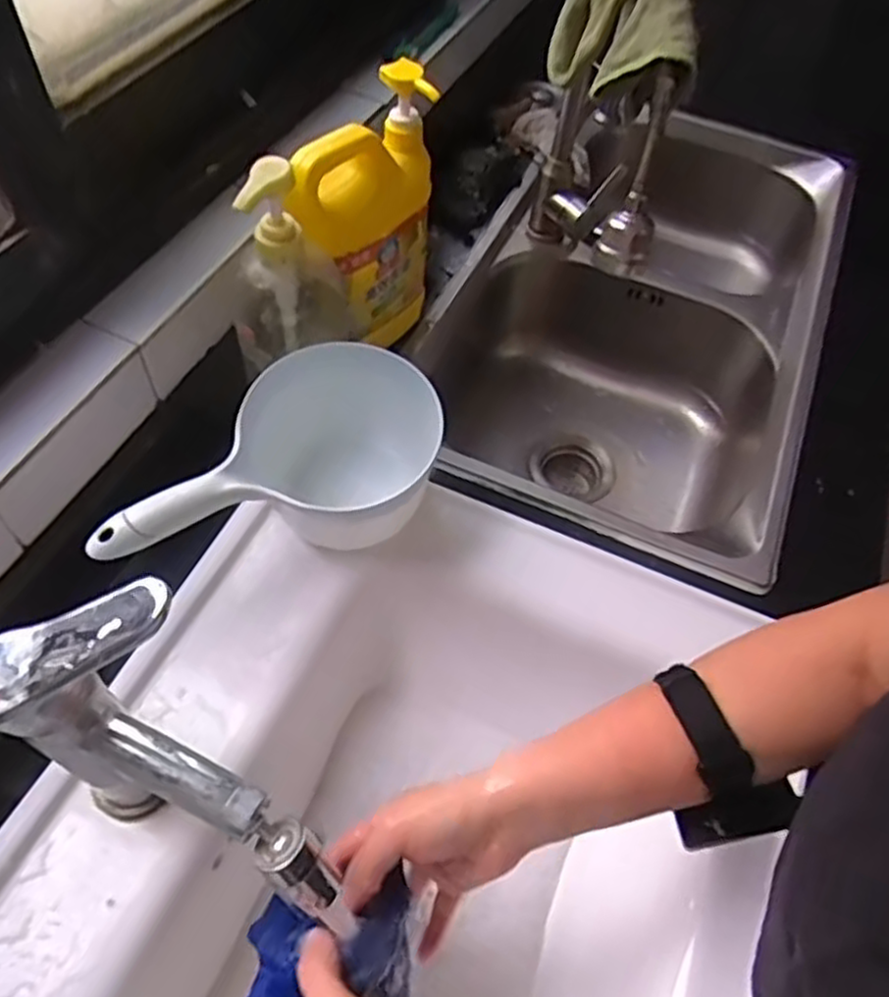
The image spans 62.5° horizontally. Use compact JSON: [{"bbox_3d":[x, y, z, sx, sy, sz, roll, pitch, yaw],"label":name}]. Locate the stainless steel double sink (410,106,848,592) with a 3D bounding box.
[{"bbox_3d":[0.249,-0.213,0.959,0.394,0.244,0.766,21,57,9],"label":"stainless steel double sink"}]

